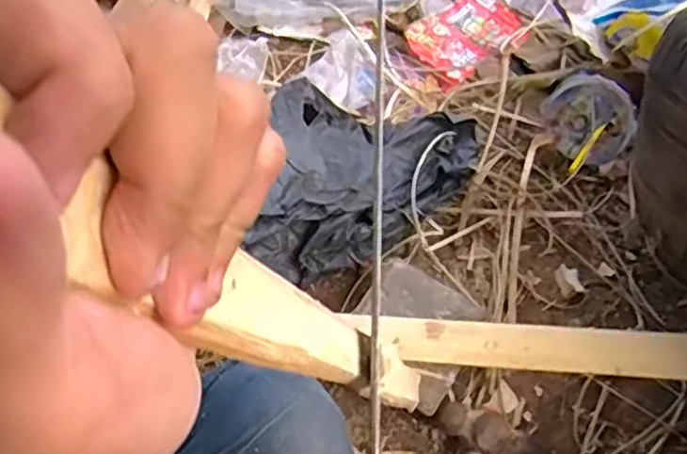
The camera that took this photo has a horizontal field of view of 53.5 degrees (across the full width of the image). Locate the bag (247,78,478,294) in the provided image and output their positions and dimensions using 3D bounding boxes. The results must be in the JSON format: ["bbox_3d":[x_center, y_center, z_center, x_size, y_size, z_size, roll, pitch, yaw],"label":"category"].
[{"bbox_3d":[0.013,-0.031,0.665,0.210,0.063,0.208,12,61,8],"label":"bag"}]

